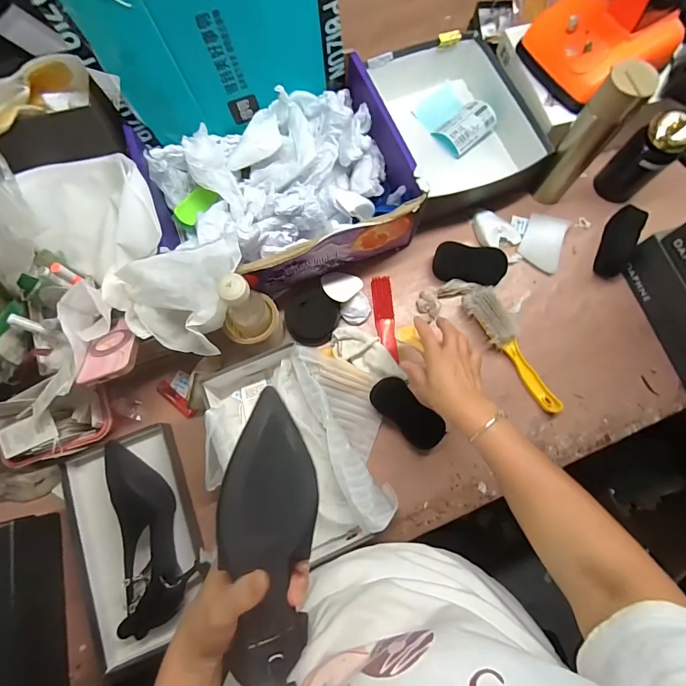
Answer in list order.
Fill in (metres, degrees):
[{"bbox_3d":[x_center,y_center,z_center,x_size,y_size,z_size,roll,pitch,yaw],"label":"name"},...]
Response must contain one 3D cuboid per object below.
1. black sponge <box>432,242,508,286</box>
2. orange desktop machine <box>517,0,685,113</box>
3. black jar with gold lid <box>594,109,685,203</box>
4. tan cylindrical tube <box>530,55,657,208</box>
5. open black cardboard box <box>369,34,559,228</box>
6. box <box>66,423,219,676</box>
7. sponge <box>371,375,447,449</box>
[{"bbox_3d":[0.225,-0.138,0.675,0.122,0.036,0.063,7,76,2],"label":"black sponge"},{"bbox_3d":[0.422,-0.517,0.560,0.191,0.195,0.168,-27,77,-6],"label":"orange desktop machine"},{"bbox_3d":[0.507,-0.313,0.636,0.075,0.160,0.070,0,76,1],"label":"black jar with gold lid"},{"bbox_3d":[0.386,-0.324,0.609,0.054,0.234,0.055,0,76,1],"label":"tan cylindrical tube"},{"bbox_3d":[0.215,-0.426,0.722,0.213,0.088,0.344,-18,76,-4],"label":"open black cardboard box"},{"bbox_3d":[-0.310,0.287,0.574,0.167,0.088,0.284,-20,76,-4],"label":"box"},{"bbox_3d":[0.104,0.113,0.617,0.058,0.027,0.132,-44,79,-9],"label":"sponge"}]

